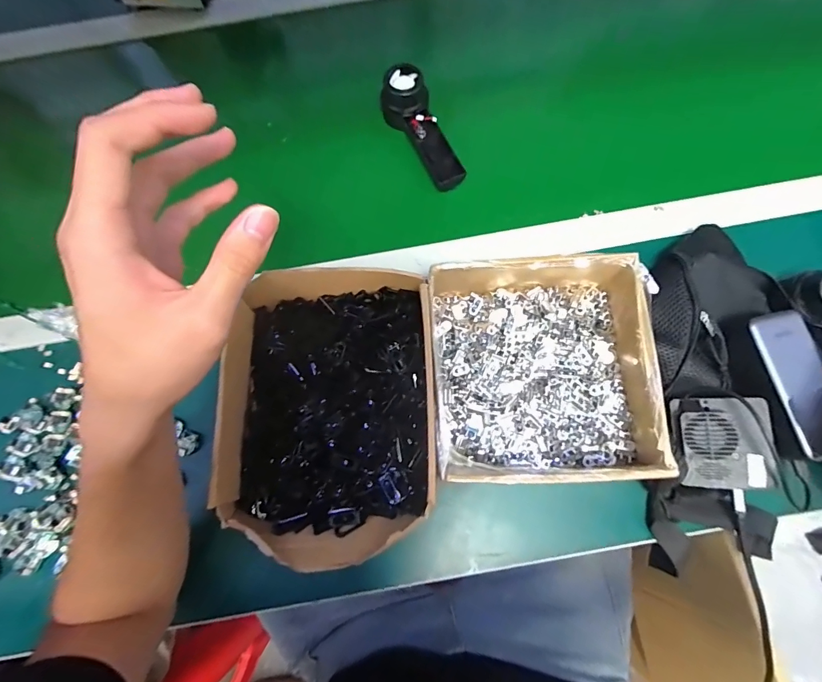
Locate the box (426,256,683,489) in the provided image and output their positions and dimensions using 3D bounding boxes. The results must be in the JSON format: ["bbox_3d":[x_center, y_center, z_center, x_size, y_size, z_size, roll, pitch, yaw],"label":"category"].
[{"bbox_3d":[0.118,0.024,0.379,0.193,0.067,0.193,-2,74,2],"label":"box"}]

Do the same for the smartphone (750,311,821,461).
[{"bbox_3d":[0.346,0.038,0.356,0.054,0.014,0.127,-13,74,-2],"label":"smartphone"}]

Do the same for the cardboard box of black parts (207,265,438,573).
[{"bbox_3d":[-0.083,0.060,0.377,0.209,0.065,0.265,-4,77,1],"label":"cardboard box of black parts"}]

